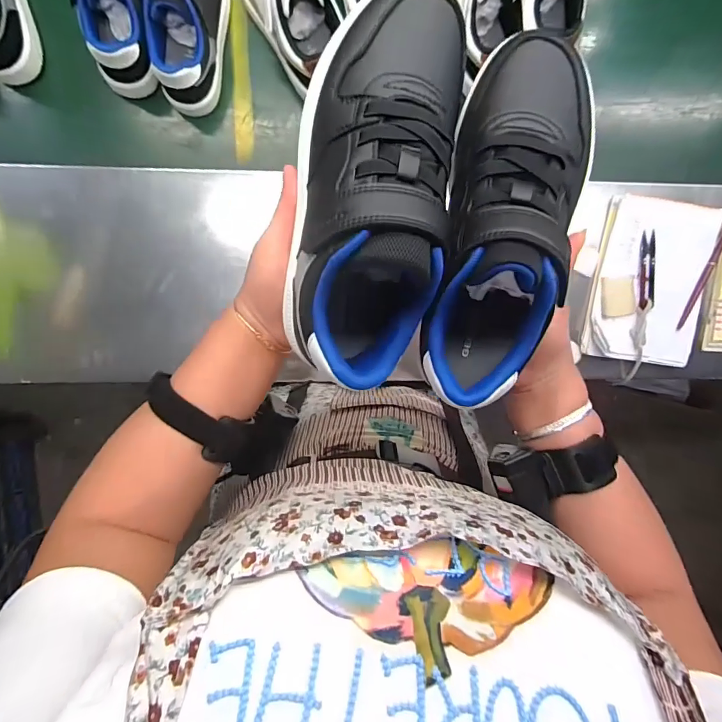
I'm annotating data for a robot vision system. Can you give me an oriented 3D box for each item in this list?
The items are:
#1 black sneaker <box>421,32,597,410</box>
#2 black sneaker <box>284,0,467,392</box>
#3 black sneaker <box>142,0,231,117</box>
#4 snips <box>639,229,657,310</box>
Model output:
[{"bbox_3d":[0.086,-0.077,0.245,0.072,0.076,0.204,10,96,-4],"label":"black sneaker"},{"bbox_3d":[0.007,-0.094,0.236,0.079,0.073,0.210,7,103,-3],"label":"black sneaker"},{"bbox_3d":[-0.199,-0.395,0.480,0.075,0.081,0.181,3,97,-3],"label":"black sneaker"},{"bbox_3d":[0.386,-0.122,0.568,0.023,0.009,0.100,0,98,-2],"label":"snips"}]

